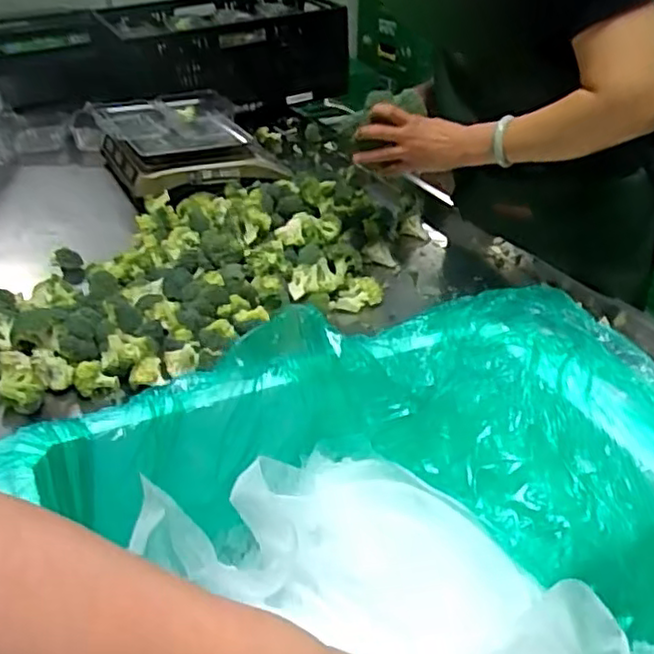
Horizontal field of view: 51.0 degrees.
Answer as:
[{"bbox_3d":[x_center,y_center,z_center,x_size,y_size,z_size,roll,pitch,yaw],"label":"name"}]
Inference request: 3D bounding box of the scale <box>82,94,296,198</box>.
[{"bbox_3d":[-0.278,-0.389,1.415,0.324,0.110,0.291,-14,38,-23],"label":"scale"}]

